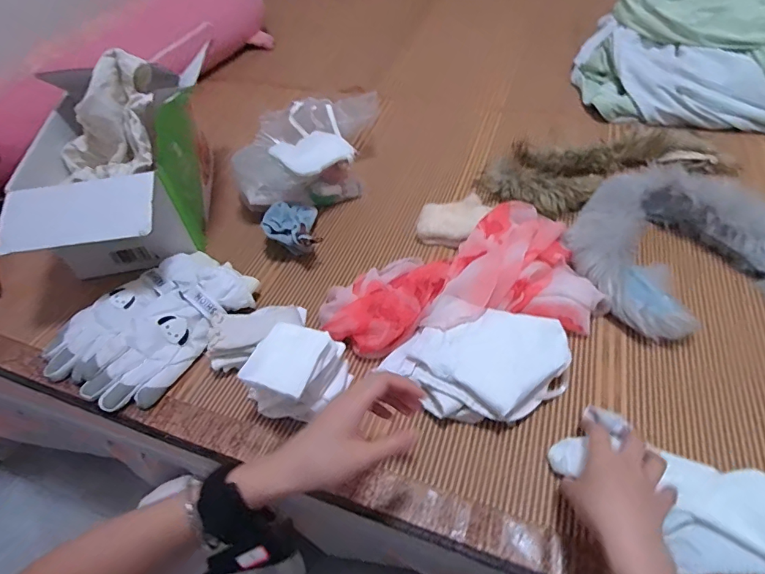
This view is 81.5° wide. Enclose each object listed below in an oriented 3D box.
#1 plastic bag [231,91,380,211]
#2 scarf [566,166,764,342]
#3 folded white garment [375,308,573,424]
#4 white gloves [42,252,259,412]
[{"bbox_3d":[-0.144,-0.247,0.846,0.223,0.121,0.248,6,50,11],"label":"plastic bag"},{"bbox_3d":[0.488,-0.029,0.604,0.436,0.074,0.281,14,52,17],"label":"scarf"},{"bbox_3d":[0.121,0.096,0.548,0.225,0.051,0.144,-11,49,-3],"label":"folded white garment"},{"bbox_3d":[-0.333,0.043,0.633,0.199,0.048,0.262,27,57,26],"label":"white gloves"}]

